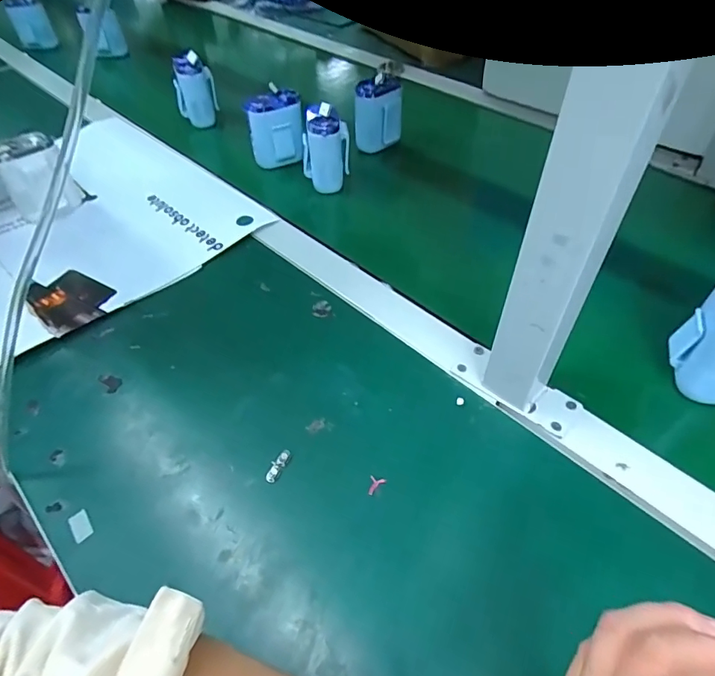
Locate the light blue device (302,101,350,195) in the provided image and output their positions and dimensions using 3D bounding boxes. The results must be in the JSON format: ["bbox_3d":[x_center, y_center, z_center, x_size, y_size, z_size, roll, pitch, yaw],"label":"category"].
[{"bbox_3d":[-0.038,-0.223,0.564,0.055,0.093,0.032,-5,49,0],"label":"light blue device"}]

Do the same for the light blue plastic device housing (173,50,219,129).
[{"bbox_3d":[-0.233,-0.354,0.683,0.054,0.086,0.038,-13,52,-5],"label":"light blue plastic device housing"}]

